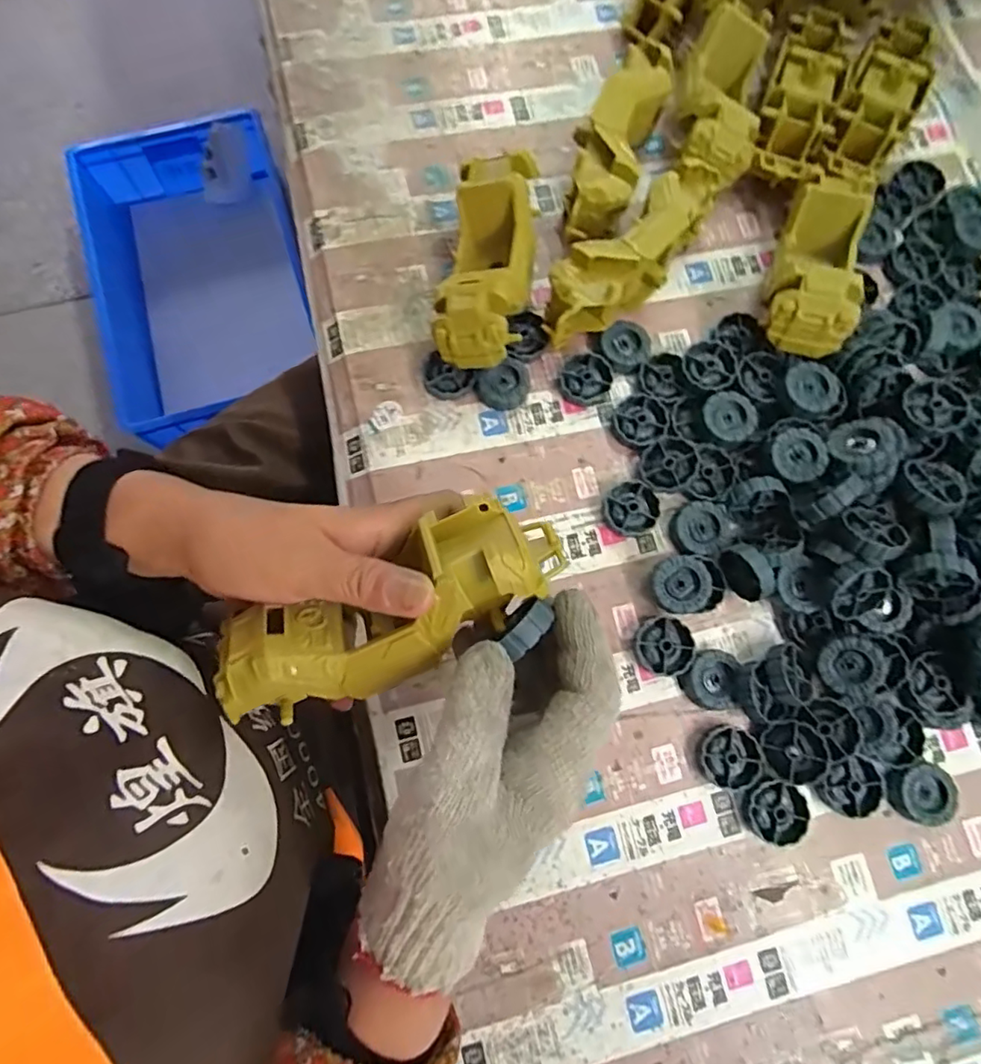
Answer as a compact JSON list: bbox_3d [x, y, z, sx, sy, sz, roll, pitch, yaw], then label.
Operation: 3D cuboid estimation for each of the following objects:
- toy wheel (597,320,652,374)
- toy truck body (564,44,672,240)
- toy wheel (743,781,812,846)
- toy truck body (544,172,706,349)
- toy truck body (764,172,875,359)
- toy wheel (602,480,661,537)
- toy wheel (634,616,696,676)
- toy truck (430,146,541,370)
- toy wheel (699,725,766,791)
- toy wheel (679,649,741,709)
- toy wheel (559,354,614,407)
[{"bbox_3d":[0.101,-0.138,0.427,0.036,0.015,0.037,0,77,-1],"label":"toy wheel"},{"bbox_3d":[0.094,-0.298,0.447,0.055,0.058,0.170,19,77,3],"label":"toy truck body"},{"bbox_3d":[0.183,0.179,0.365,0.039,0.012,0.036,0,77,-1],"label":"toy wheel"},{"bbox_3d":[0.096,-0.193,0.420,0.153,0.058,0.053,-40,81,-10],"label":"toy truck body"},{"bbox_3d":[0.238,-0.201,0.404,0.059,0.045,0.159,22,77,4],"label":"toy truck body"},{"bbox_3d":[0.099,-0.016,0.398,0.036,0.011,0.036,0,77,-1],"label":"toy wheel"},{"bbox_3d":[0.116,0.077,0.382,0.038,0.011,0.037,0,77,-1],"label":"toy wheel"},{"bbox_3d":[-0.001,-0.192,0.415,0.060,0.065,0.153,10,77,1],"label":"toy truck"},{"bbox_3d":[0.155,0.147,0.369,0.037,0.009,0.038,0,77,-1],"label":"toy wheel"},{"bbox_3d":[0.148,0.098,0.377,0.037,0.012,0.035,0,77,-1],"label":"toy wheel"},{"bbox_3d":[0.071,-0.112,0.423,0.035,0.015,0.038,0,77,-1],"label":"toy wheel"}]

